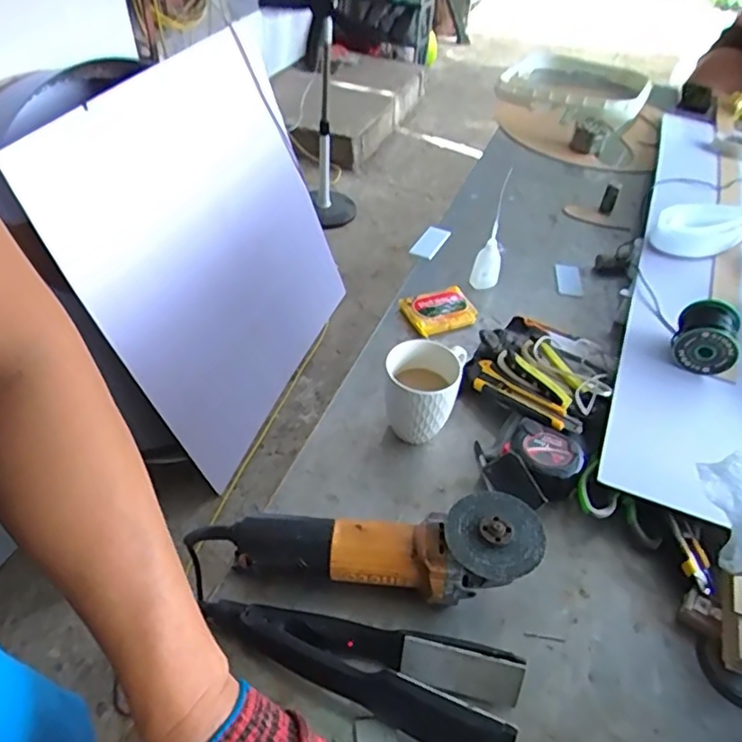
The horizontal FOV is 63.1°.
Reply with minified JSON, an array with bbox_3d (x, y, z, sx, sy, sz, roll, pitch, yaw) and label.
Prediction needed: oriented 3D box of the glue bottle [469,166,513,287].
[{"bbox_3d":[0.180,-0.195,0.898,0.037,0.181,0.032,-2,44,-5],"label":"glue bottle"}]

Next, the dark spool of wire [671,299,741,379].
[{"bbox_3d":[0.425,-0.041,0.765,0.072,0.070,0.062,20,46,18],"label":"dark spool of wire"}]

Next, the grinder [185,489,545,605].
[{"bbox_3d":[-0.002,0.170,0.579,0.313,0.074,0.082,-2,43,8],"label":"grinder"}]

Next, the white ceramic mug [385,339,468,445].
[{"bbox_3d":[0.058,0.029,0.706,0.082,0.105,0.094,12,44,10],"label":"white ceramic mug"}]

